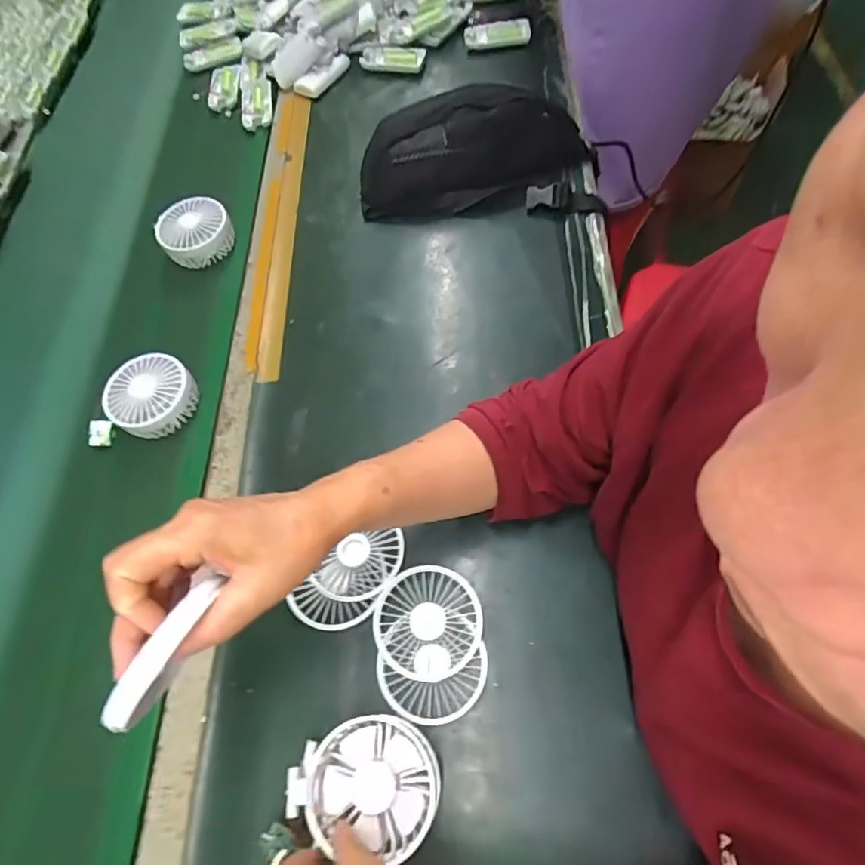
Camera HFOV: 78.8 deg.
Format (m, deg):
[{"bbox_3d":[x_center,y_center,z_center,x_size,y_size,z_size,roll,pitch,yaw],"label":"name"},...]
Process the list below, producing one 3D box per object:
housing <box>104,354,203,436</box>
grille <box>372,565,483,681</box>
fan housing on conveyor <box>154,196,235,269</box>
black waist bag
[{"bbox_3d":[-0.301,-0.041,0.562,0.084,0.030,0.085,-1,66,3],"label":"housing"},{"bbox_3d":[-0.004,0.161,0.449,0.088,0.013,0.087,0,65,8],"label":"grille"},{"bbox_3d":[-0.295,-0.251,0.660,0.087,0.041,0.074,-27,68,-7],"label":"fan housing on conveyor"},{"bbox_3d":[0.071,-0.362,0.673,0.322,0.079,0.160,-1,64,6],"label":"black waist bag"}]

